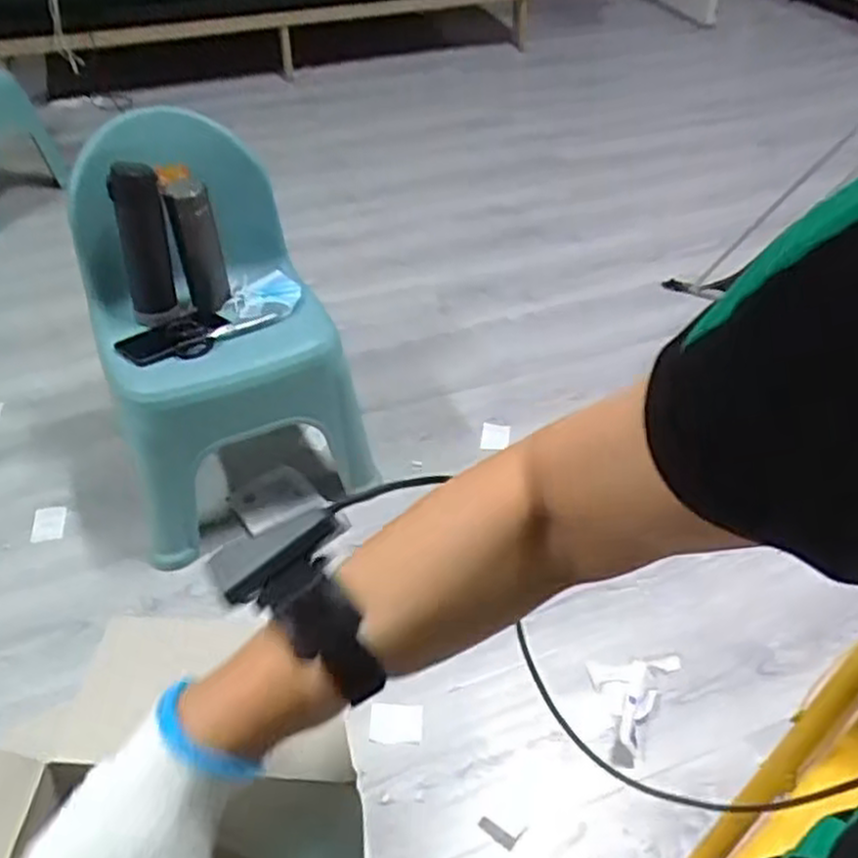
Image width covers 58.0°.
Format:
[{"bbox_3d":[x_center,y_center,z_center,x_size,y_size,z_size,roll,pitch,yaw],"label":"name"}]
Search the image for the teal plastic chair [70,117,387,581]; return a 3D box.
[{"bbox_3d":[-0.322,-0.128,1.194,0.362,0.542,0.312,-21,47,-22],"label":"teal plastic chair"}]

